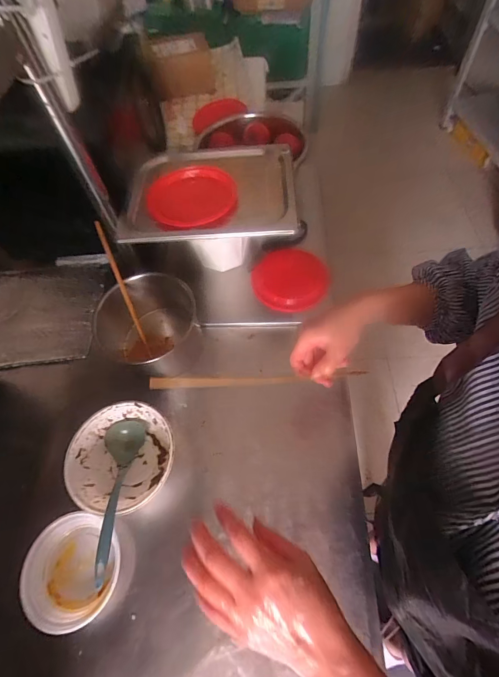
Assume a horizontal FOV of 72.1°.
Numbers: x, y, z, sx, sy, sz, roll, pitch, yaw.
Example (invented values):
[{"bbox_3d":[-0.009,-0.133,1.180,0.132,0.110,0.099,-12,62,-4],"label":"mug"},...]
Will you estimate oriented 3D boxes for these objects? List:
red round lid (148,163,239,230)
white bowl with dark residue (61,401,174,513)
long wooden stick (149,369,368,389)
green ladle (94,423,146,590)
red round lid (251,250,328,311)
[{"bbox_3d":[-0.101,-0.267,0.628,0.152,0.017,0.174,2,60,6],"label":"red round lid"},{"bbox_3d":[-0.198,0.189,0.549,0.161,0.056,0.158,-1,60,3],"label":"white bowl with dark residue"},{"bbox_3d":[0.023,0.049,0.422,0.278,0.009,0.011,-1,58,-18],"label":"long wooden stick"},{"bbox_3d":[-0.197,0.229,0.510,0.064,0.041,0.232,-9,43,-2],"label":"green ladle"},{"bbox_3d":[0.086,-0.126,0.733,0.158,0.028,0.148,-1,60,3],"label":"red round lid"}]

